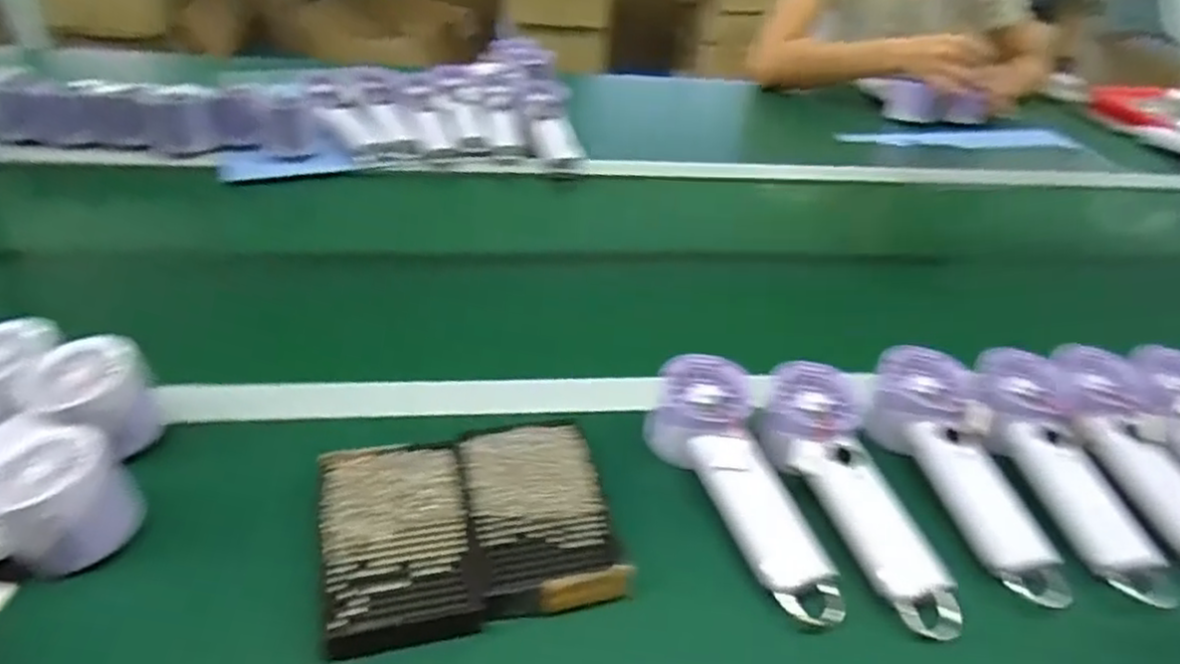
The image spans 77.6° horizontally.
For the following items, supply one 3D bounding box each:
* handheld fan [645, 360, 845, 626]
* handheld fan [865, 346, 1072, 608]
[{"bbox_3d":[0.106,0.107,0.508,0.069,0.056,0.200,-11,53,-22],"label":"handheld fan"},{"bbox_3d":[0.270,0.099,0.531,0.072,0.039,0.199,-4,51,-14],"label":"handheld fan"}]

